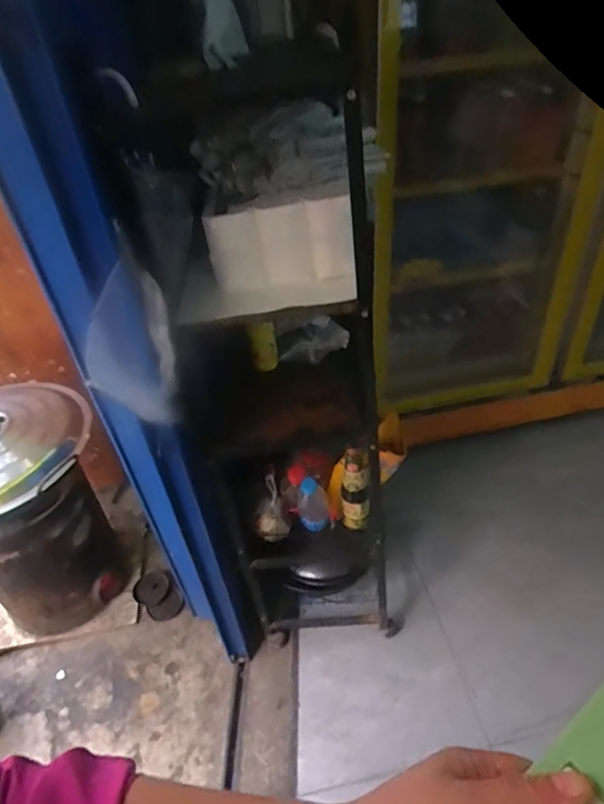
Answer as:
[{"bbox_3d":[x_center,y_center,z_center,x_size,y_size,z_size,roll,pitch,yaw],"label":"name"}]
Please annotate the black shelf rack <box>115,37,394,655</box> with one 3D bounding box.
[{"bbox_3d":[-0.031,0.037,1.088,0.361,1.142,0.325,-11,39,-5],"label":"black shelf rack"}]

